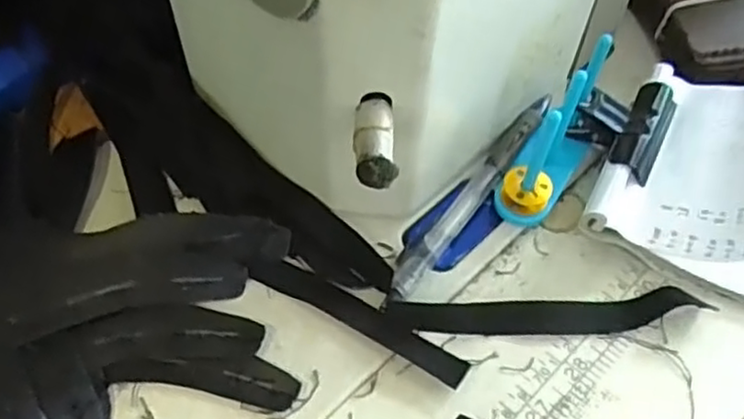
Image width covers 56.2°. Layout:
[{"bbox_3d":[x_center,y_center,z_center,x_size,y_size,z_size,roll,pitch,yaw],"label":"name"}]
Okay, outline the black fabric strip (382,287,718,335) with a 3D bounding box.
[{"bbox_3d":[0.072,0.044,0.291,0.128,0.008,0.017,-4,51,2],"label":"black fabric strip"}]

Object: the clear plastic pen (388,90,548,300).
[{"bbox_3d":[0.047,-0.008,0.323,0.013,0.016,0.129,30,59,25],"label":"clear plastic pen"}]

